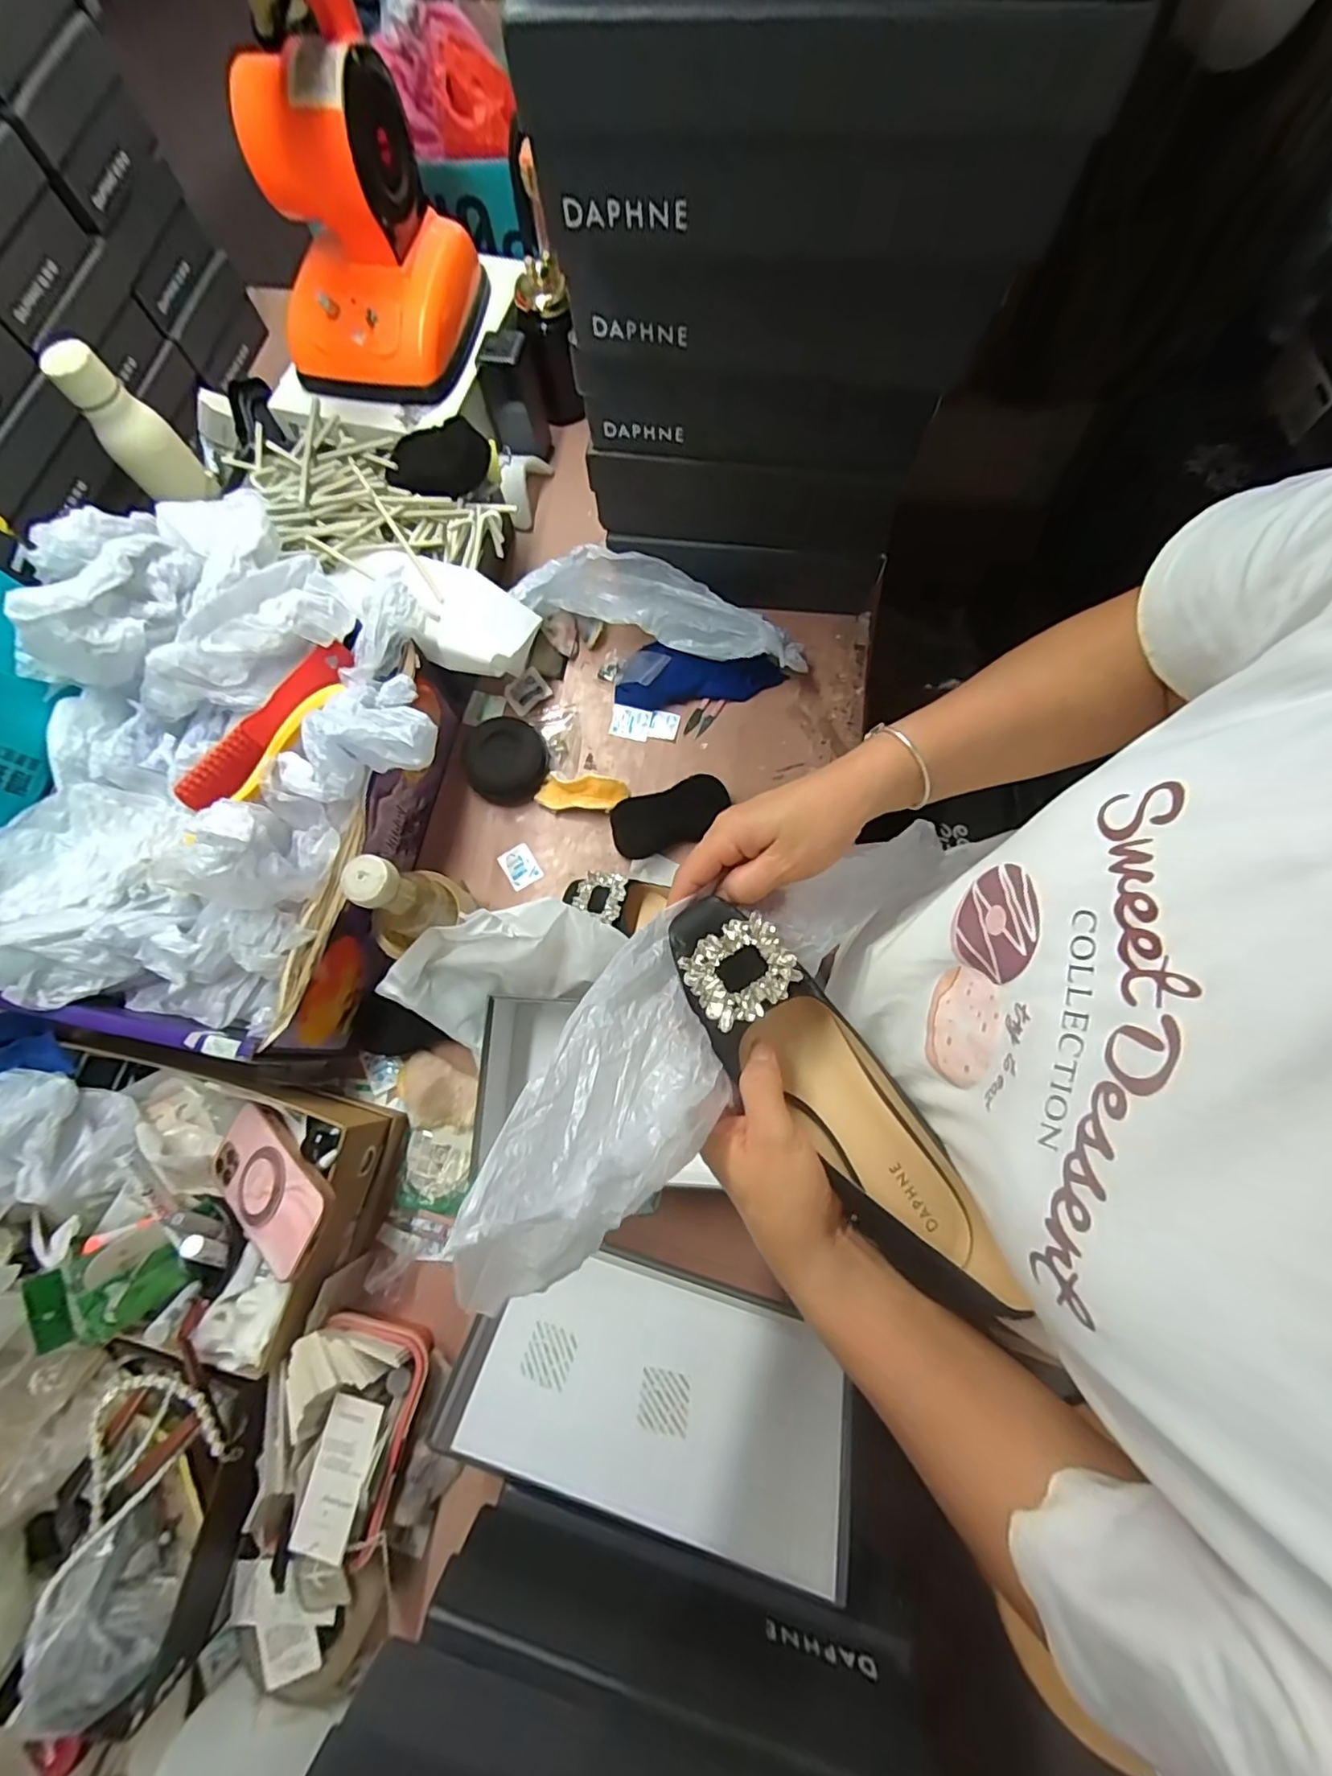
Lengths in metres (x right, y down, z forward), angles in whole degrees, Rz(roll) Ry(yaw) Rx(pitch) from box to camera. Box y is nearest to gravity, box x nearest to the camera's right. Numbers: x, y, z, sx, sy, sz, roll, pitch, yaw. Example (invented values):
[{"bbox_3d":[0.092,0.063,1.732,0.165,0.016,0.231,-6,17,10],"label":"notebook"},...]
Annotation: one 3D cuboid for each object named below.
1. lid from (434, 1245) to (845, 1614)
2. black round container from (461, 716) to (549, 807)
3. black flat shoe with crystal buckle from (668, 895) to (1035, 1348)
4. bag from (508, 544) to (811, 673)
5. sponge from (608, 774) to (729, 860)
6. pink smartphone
[{"bbox_3d":[-0.005,0.395,0.502,0.309,0.175,0.038,14,116,8],"label":"lid"},{"bbox_3d":[-0.174,-0.142,0.683,0.081,0.051,0.088,0,75,2],"label":"black round container"},{"bbox_3d":[0.098,0.123,0.361,0.070,0.049,0.273,-38,87,-8],"label":"black flat shoe with crystal buckle"},{"bbox_3d":[-0.002,-0.307,0.676,0.324,0.071,0.060,15,76,6],"label":"bag"},{"bbox_3d":[0.005,-0.078,0.671,0.128,0.028,0.057,-17,75,-3],"label":"sponge"},{"bbox_3d":[-0.325,0.239,0.505,0.146,0.019,0.076,24,76,31],"label":"pink smartphone"}]

